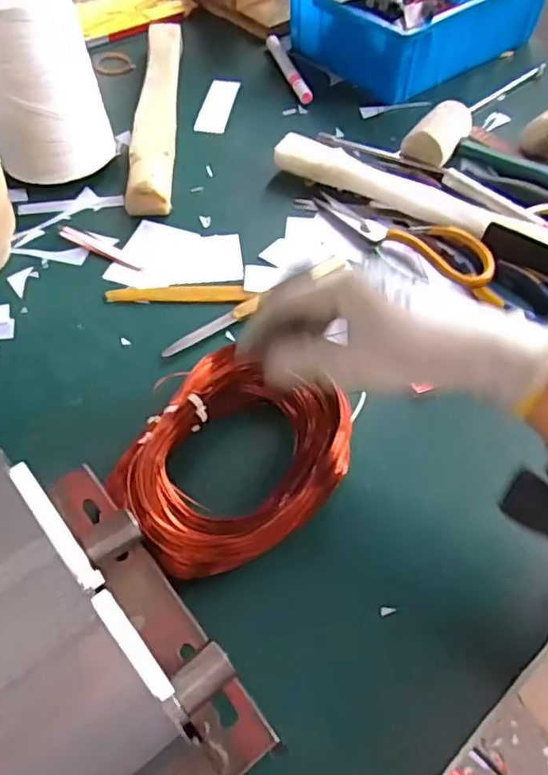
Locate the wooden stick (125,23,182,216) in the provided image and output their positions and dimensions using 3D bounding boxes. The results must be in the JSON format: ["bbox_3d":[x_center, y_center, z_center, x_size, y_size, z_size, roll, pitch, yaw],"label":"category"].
[{"bbox_3d":[-0.126,-0.304,0.656,0.041,0.026,0.336,-1,55,-4],"label":"wooden stick"}]

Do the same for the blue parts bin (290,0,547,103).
[{"bbox_3d":[0.187,-0.488,0.763,0.319,0.094,0.222,-37,65,-25],"label":"blue parts bin"}]

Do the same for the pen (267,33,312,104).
[{"bbox_3d":[0.017,-0.388,0.734,0.015,0.013,0.143,-12,57,-12],"label":"pen"}]

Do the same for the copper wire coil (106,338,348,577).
[{"bbox_3d":[-0.028,0.050,0.404,0.119,0.046,0.153,37,61,21],"label":"copper wire coil"}]

